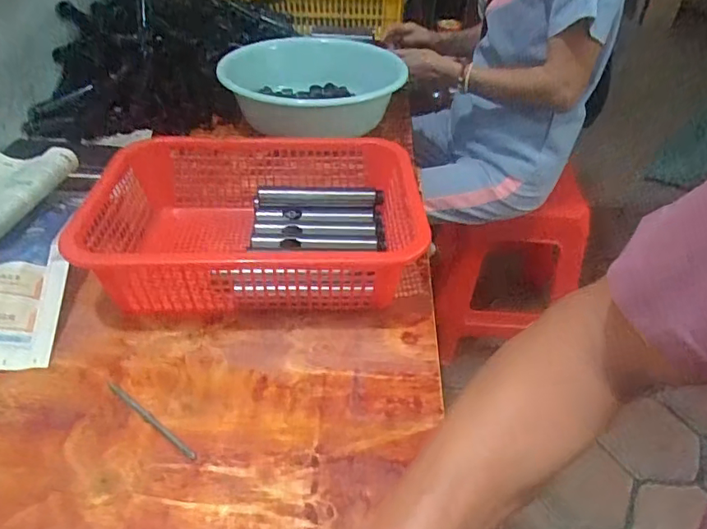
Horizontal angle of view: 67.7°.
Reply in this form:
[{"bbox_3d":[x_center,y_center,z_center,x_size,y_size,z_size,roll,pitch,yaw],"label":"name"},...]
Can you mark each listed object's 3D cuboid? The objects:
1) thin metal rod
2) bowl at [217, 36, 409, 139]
[{"bbox_3d":[-0.165,0.124,0.426,0.110,0.004,0.006,25,43,28],"label":"thin metal rod"},{"bbox_3d":[-0.069,-0.295,0.898,0.300,0.107,0.318,2,37,1],"label":"bowl"}]

